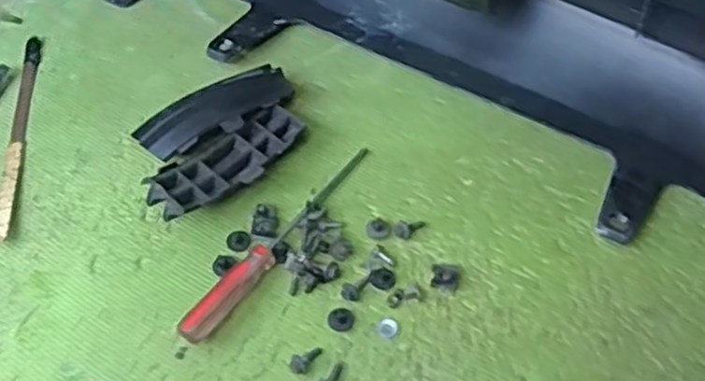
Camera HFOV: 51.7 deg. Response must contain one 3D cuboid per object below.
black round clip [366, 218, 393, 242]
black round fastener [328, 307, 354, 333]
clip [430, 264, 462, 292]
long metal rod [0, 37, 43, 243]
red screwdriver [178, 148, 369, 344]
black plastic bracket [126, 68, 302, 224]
[{"bbox_3d":[0.022,0.032,0.610,0.020,0.004,0.022,0,55,0],"label":"black round clip"},{"bbox_3d":[-0.009,0.101,0.568,0.019,0.004,0.018,0,55,0],"label":"black round fastener"},{"bbox_3d":[0.075,0.068,0.580,0.023,0.008,0.024,9,55,7],"label":"clip"},{"bbox_3d":[-0.307,-0.056,0.674,0.016,0.015,0.235,-5,54,-5],"label":"long metal rod"},{"bbox_3d":[-0.058,0.037,0.603,0.019,0.017,0.227,32,59,20],"label":"red screwdriver"},{"bbox_3d":[-0.117,-0.044,0.653,0.156,0.033,0.106,-28,59,-20],"label":"black plastic bracket"}]

